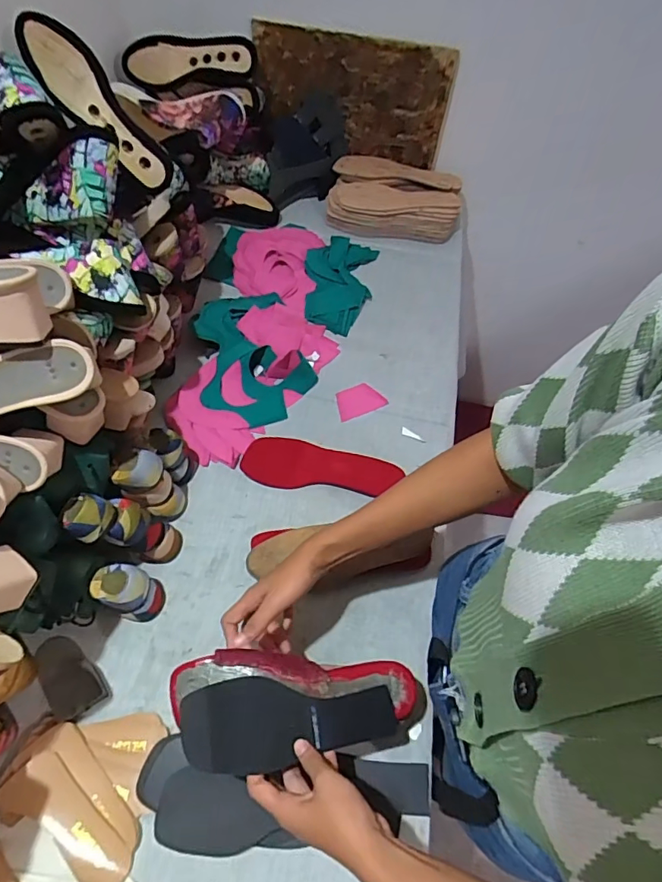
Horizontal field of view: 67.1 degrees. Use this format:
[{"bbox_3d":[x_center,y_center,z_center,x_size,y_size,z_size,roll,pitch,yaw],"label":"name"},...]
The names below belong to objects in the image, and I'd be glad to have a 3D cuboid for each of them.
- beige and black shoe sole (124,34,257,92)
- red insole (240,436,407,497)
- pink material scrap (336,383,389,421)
[{"bbox_3d":[-0.250,-0.674,0.895,0.226,0.078,0.064,3,60,-1],"label":"beige and black shoe sole"},{"bbox_3d":[-0.014,0.037,0.732,0.225,0.009,0.073,7,72,3],"label":"red insole"},{"bbox_3d":[0.045,-0.067,0.807,0.077,0.004,0.056,-21,61,-8],"label":"pink material scrap"}]

